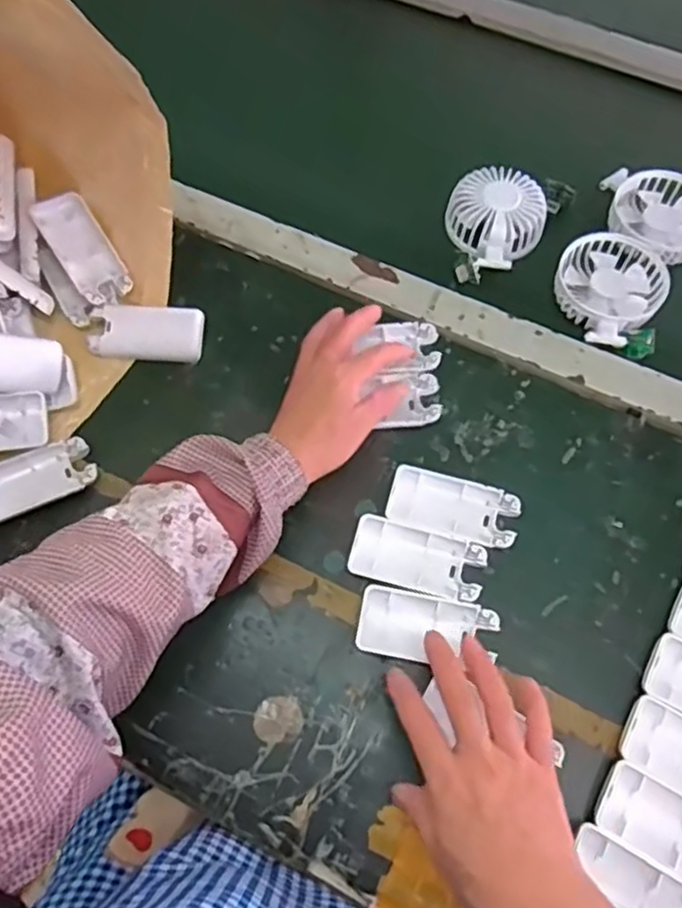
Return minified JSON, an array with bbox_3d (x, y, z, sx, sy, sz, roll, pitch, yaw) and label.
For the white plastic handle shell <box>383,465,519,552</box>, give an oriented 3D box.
[{"bbox_3d":[0.084,0.041,0.513,0.093,0.014,0.046,15,69,9],"label":"white plastic handle shell"}]

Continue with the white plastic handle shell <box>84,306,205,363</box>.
[{"bbox_3d":[-0.161,-0.100,0.570,0.091,0.026,0.041,1,68,3],"label":"white plastic handle shell"}]

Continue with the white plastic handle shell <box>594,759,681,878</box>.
[{"bbox_3d":[0.209,0.236,0.426,0.094,0.007,0.043,29,72,14],"label":"white plastic handle shell"}]

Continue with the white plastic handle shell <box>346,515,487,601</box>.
[{"bbox_3d":[0.056,0.077,0.497,0.095,0.009,0.045,14,69,9],"label":"white plastic handle shell"}]

